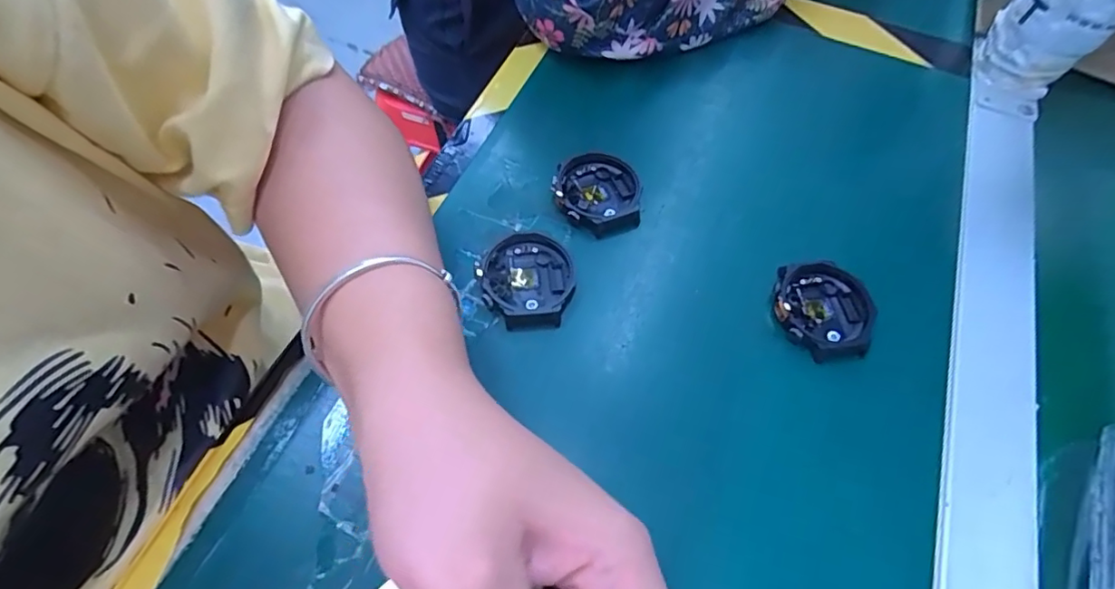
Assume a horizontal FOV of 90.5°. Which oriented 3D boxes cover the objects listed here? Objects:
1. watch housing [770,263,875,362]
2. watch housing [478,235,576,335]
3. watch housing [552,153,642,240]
[{"bbox_3d":[0.138,0.008,0.289,0.048,0.014,0.053,15,60,6],"label":"watch housing"},{"bbox_3d":[-0.016,-0.008,0.289,0.049,0.013,0.052,24,61,11],"label":"watch housing"},{"bbox_3d":[0.023,-0.058,0.320,0.049,0.011,0.051,4,60,-1],"label":"watch housing"}]

